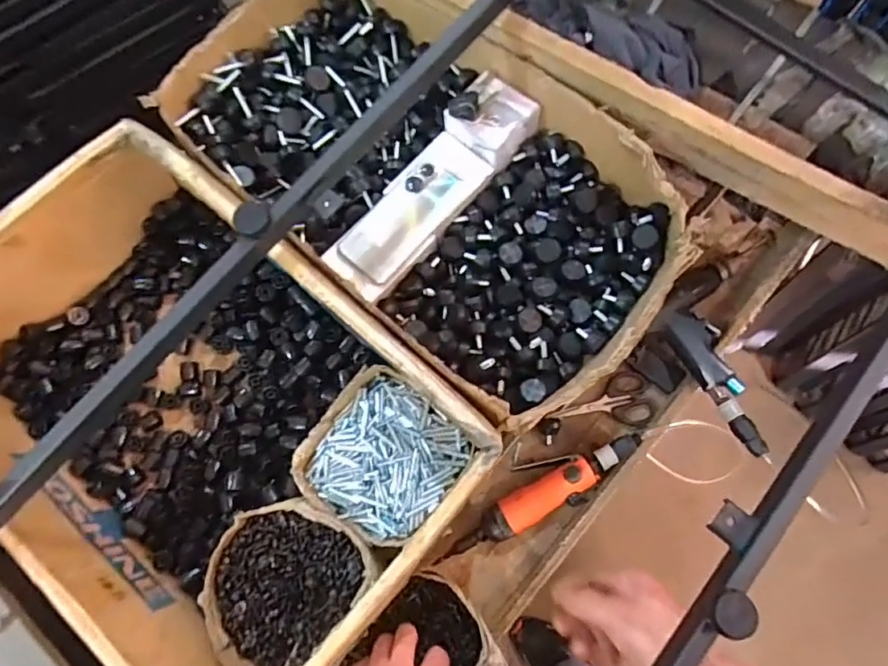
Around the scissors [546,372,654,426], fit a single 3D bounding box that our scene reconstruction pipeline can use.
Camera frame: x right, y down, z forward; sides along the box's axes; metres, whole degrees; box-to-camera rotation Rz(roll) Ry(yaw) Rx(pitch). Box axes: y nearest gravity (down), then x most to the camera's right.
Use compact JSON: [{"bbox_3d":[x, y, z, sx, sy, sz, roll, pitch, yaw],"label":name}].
[{"bbox_3d":[0.197,0.090,0.699,0.126,0.015,0.067,-9,75,0],"label":"scissors"}]

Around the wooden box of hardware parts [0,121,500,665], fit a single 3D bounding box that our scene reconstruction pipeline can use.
[{"bbox_3d":[-0.250,0.069,0.577,0.533,0.169,0.355,40,80,11],"label":"wooden box of hardware parts"}]

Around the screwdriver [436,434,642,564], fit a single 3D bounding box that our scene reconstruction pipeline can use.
[{"bbox_3d":[0.119,0.195,0.652,0.262,0.040,0.052,-28,76,-5],"label":"screwdriver"}]

